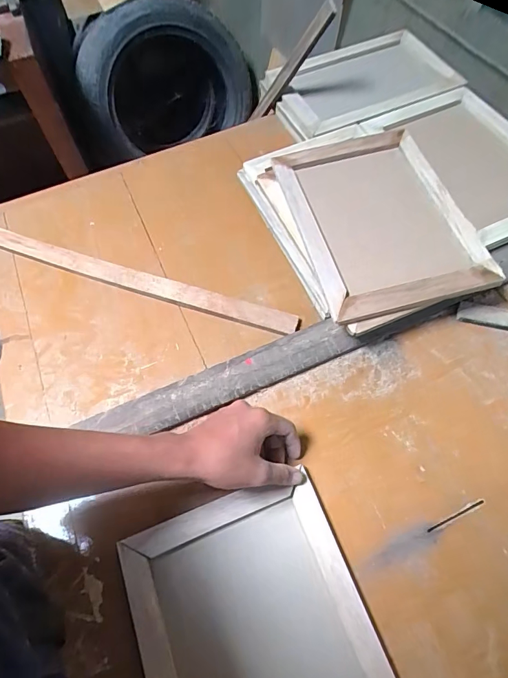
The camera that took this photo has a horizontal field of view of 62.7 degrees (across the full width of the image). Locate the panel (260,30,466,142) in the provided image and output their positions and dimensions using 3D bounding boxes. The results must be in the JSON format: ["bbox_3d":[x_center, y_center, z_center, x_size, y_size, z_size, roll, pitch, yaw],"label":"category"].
[{"bbox_3d":[0.182,-0.456,0.751,0.297,0.049,0.209,-21,62,-8],"label":"panel"}]

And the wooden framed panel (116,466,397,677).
[{"bbox_3d":[0.009,0.289,0.378,0.207,0.011,0.280,-21,62,-8],"label":"wooden framed panel"}]

